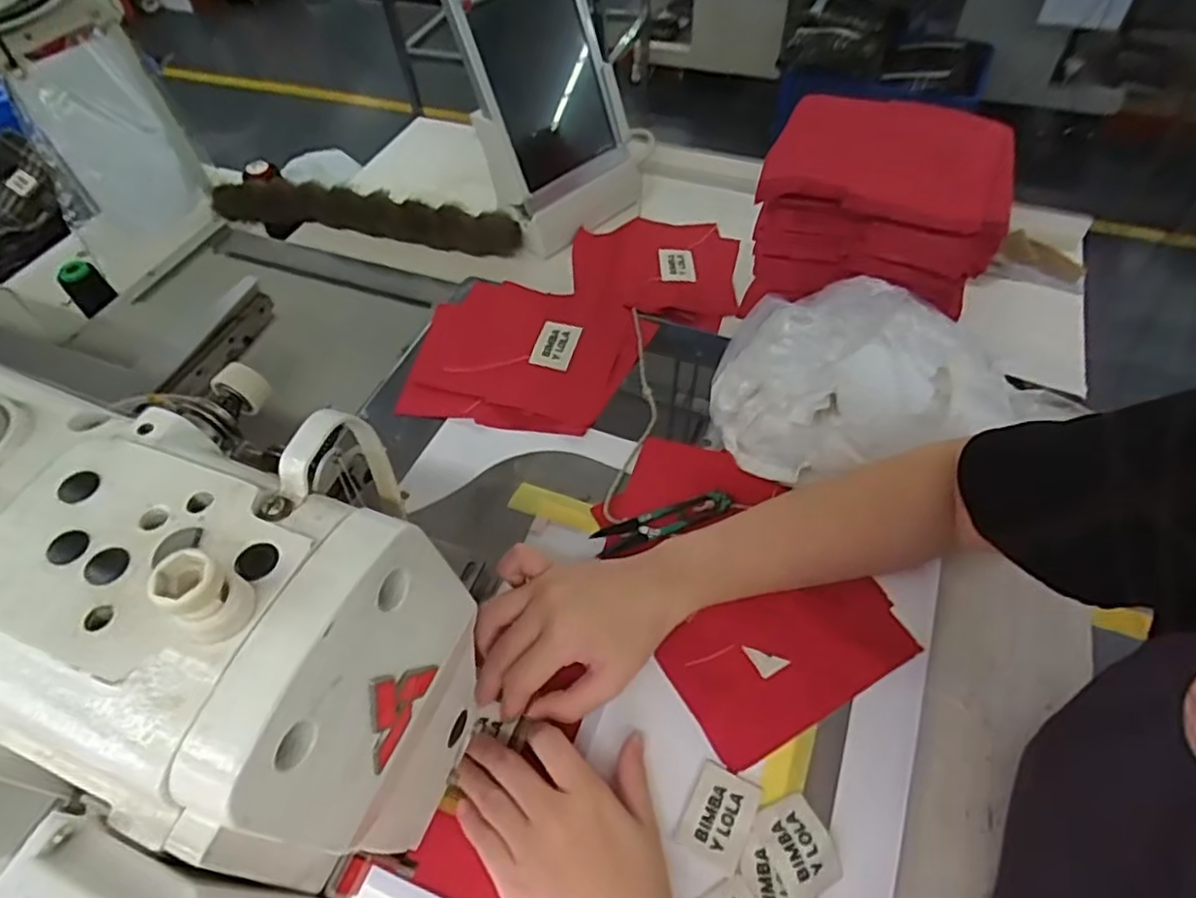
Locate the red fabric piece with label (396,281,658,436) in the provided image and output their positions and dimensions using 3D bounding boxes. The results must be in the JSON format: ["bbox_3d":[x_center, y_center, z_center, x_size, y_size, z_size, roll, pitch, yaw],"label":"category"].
[{"bbox_3d":[-0.063,-0.087,0.610,0.191,0.020,0.169,9,55,11],"label":"red fabric piece with label"}]

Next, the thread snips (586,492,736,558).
[{"bbox_3d":[0.048,0.052,0.495,0.102,0.008,0.021,-20,55,-9],"label":"thread snips"}]

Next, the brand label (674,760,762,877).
[{"bbox_3d":[0.069,0.205,0.383,0.035,0.004,0.048,22,59,19],"label":"brand label"}]

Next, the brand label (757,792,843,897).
[{"bbox_3d":[0.111,0.214,0.370,0.034,0.007,0.047,-17,54,-7],"label":"brand label"}]

